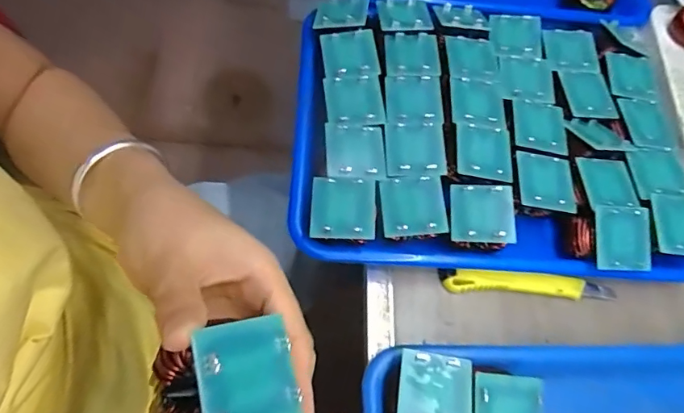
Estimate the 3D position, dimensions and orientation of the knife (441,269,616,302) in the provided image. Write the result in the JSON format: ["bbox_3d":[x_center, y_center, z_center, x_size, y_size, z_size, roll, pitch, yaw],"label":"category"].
[{"bbox_3d":[0.146,0.061,0.368,0.138,0.020,0.015,4,65,-4],"label":"knife"}]

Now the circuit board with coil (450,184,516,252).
[{"bbox_3d":[0.106,0.011,0.363,0.044,0.034,0.046,0,62,13],"label":"circuit board with coil"}]

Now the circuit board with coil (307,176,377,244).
[{"bbox_3d":[0.001,0.002,0.340,0.045,0.012,0.046,5,65,-4],"label":"circuit board with coil"}]

